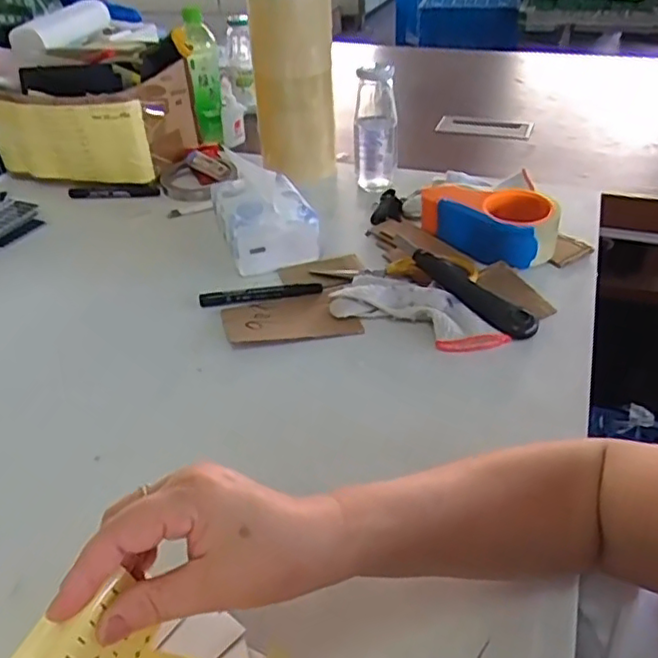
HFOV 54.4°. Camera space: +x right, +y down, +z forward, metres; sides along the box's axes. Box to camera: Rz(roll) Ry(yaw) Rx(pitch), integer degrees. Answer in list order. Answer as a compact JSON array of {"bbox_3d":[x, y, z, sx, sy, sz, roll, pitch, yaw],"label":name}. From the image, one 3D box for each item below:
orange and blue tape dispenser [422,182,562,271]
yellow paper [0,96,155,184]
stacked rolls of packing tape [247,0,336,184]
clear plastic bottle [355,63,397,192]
[{"bbox_3d":[0.188,-0.126,0.752,0.081,0.066,0.150,-29,44,-31],"label":"orange and blue tape dispenser"},{"bbox_3d":[-0.378,-0.263,0.916,0.246,0.132,0.037,7,37,12],"label":"yellow paper"},{"bbox_3d":[-0.050,-0.348,0.905,0.095,0.249,0.086,-14,38,-16],"label":"stacked rolls of packing tape"},{"bbox_3d":[0.065,-0.279,0.889,0.058,0.164,0.060,1,36,4],"label":"clear plastic bottle"}]

